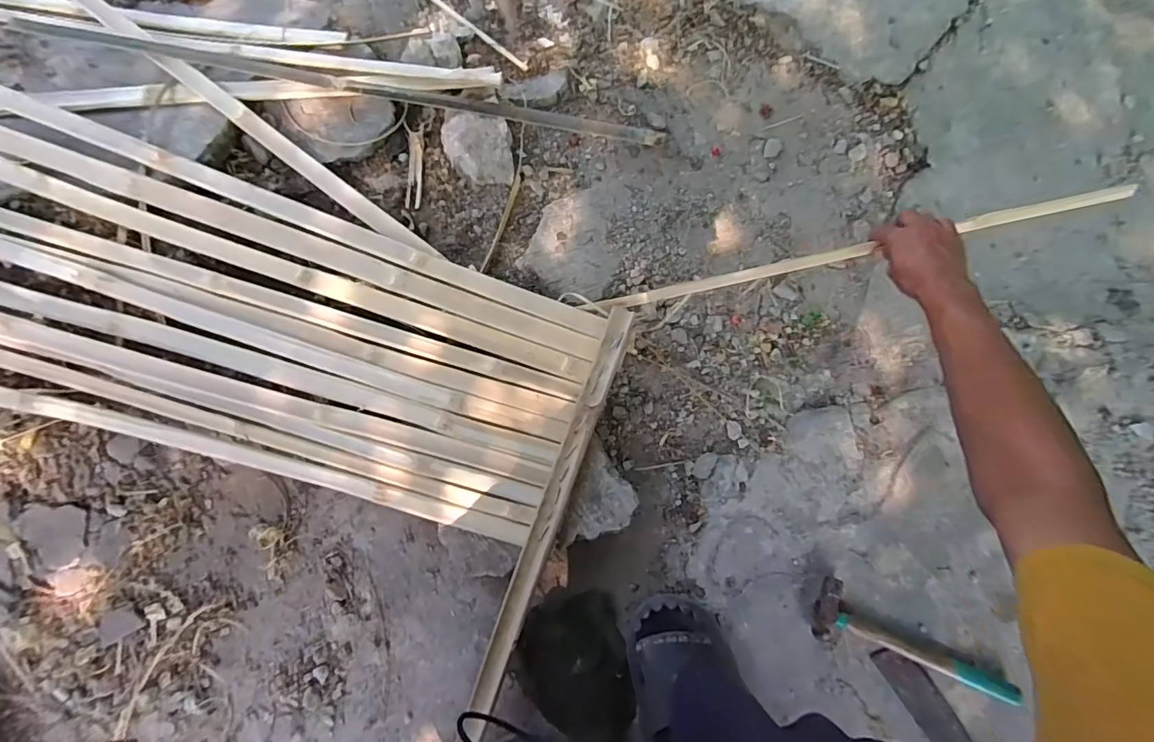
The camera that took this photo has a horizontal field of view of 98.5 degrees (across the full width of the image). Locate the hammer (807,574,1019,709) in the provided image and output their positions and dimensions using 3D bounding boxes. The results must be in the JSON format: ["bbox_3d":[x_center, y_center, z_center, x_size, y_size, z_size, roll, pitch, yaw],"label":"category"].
[{"bbox_3d":[0.458,0.372,0.666,0.284,0.027,0.073,24,79,4],"label":"hammer"}]

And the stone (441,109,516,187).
[{"bbox_3d":[-0.154,-0.346,0.766,0.107,0.034,0.108,1,81,-4],"label":"stone"}]

